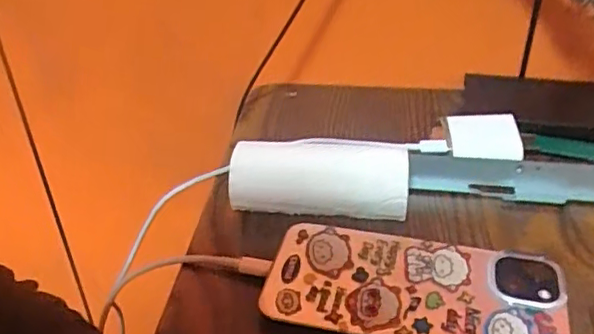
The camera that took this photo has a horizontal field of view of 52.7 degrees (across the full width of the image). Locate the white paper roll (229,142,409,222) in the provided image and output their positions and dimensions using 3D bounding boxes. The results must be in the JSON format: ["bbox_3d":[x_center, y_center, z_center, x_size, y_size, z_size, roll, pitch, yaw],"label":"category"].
[{"bbox_3d":[0.013,0.006,0.332,0.096,0.033,0.028,3,37,9],"label":"white paper roll"}]

